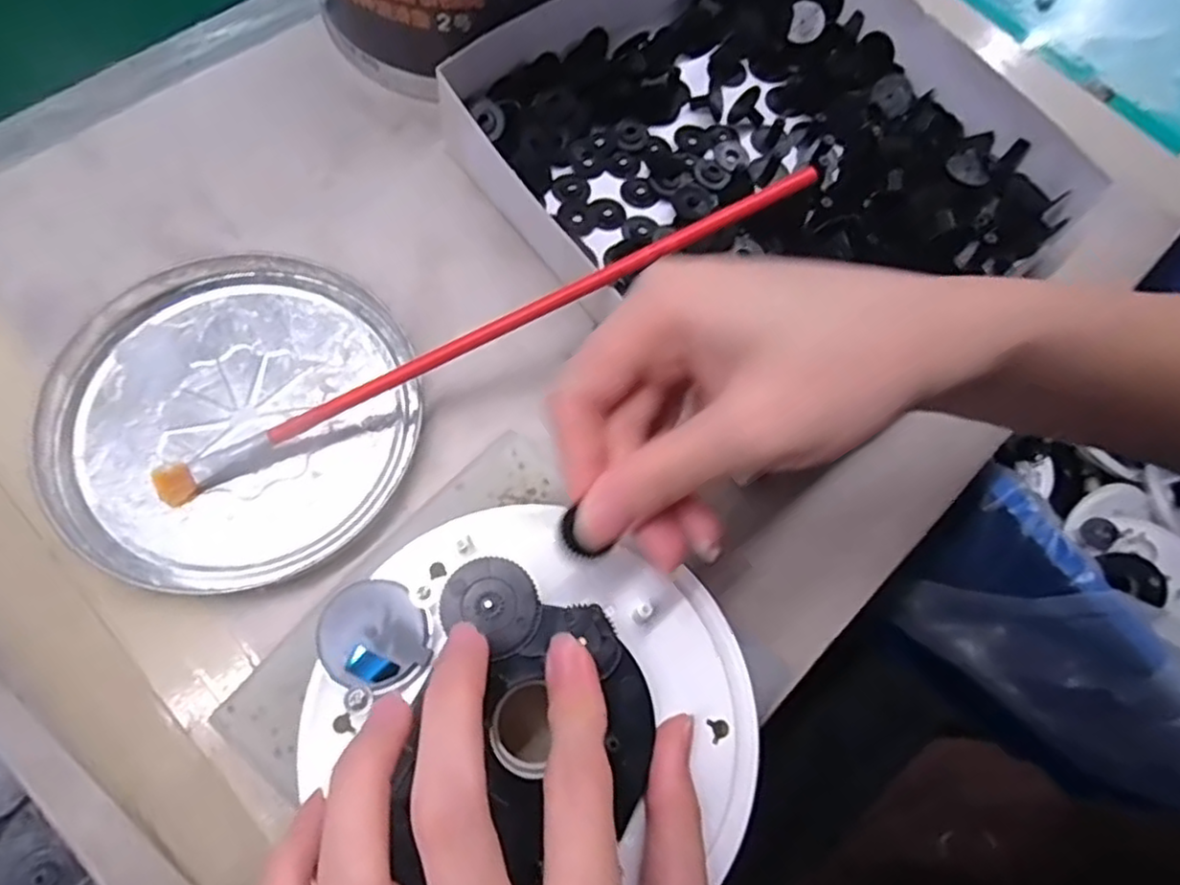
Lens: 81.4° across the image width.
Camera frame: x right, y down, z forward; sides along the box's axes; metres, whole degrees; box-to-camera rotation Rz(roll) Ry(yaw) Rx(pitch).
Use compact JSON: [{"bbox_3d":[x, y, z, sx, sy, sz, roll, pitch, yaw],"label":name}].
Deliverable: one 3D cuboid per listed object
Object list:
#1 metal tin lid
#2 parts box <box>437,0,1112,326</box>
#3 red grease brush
[{"bbox_3d":[-0.129,-0.011,0.253,0.122,0.016,0.126,2,69,-5],"label":"metal tin lid"},{"bbox_3d":[0.072,-0.132,0.299,0.206,0.037,0.215,-33,76,-16],"label":"parts box"},{"bbox_3d":[-0.036,-0.039,0.243,0.253,0.008,0.011,-26,70,0],"label":"red grease brush"}]

